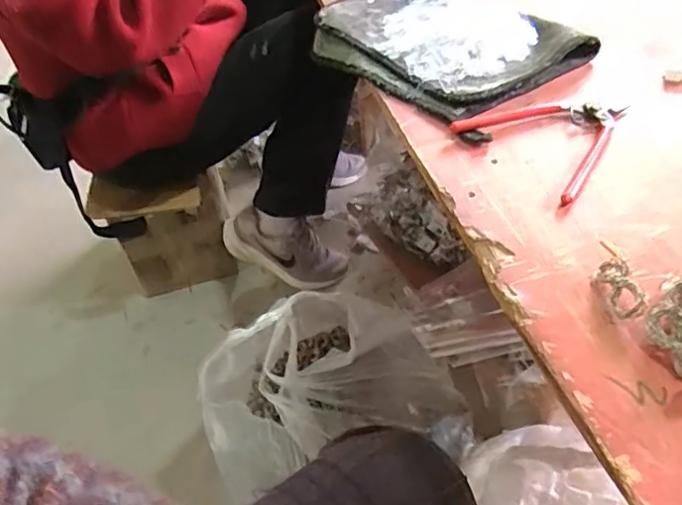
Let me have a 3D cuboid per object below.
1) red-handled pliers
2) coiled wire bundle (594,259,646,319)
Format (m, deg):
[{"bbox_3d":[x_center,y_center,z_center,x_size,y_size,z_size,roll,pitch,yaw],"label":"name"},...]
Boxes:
[{"bbox_3d":[0.157,-0.100,0.466,0.115,0.011,0.136,23,53,27],"label":"red-handled pliers"},{"bbox_3d":[0.171,0.023,0.342,0.020,0.011,0.041,-37,42,27],"label":"coiled wire bundle"}]

